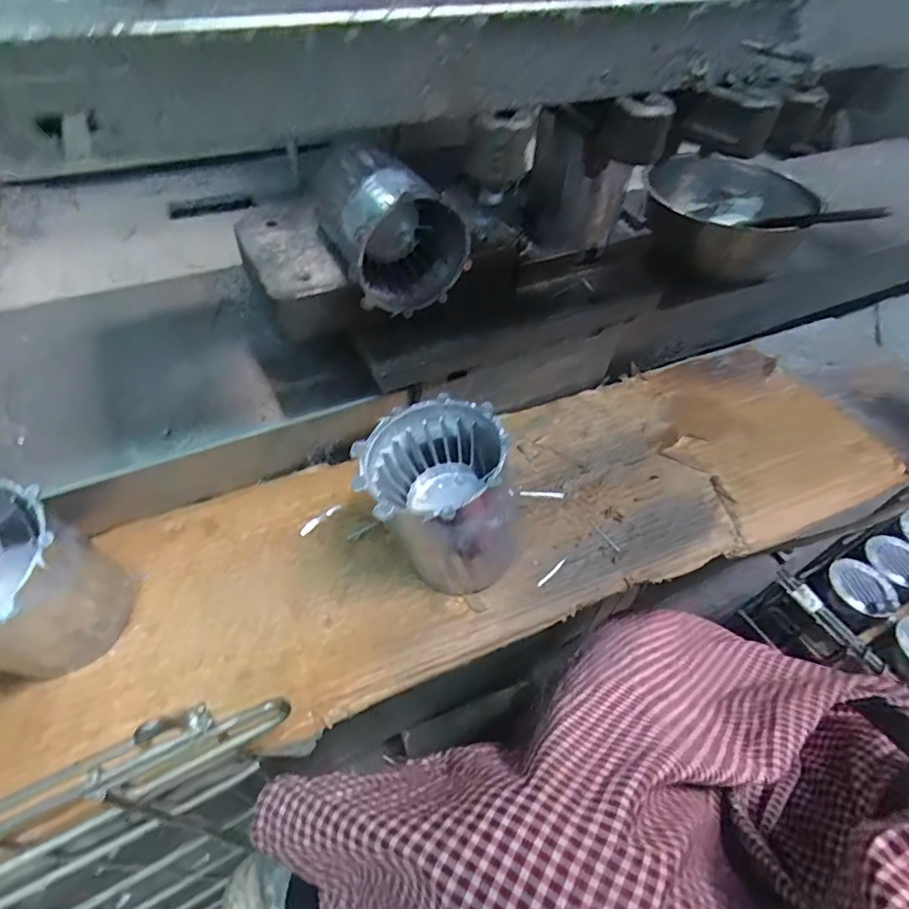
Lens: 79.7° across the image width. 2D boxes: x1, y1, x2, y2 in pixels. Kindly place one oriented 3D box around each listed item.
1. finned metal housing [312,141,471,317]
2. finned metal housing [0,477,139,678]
[{"bbox_3d":[-0.057,-0.188,0.445,0.093,0.095,0.128,-20,54,-20],"label":"finned metal housing"},{"bbox_3d":[-0.269,0.088,0.326,0.089,0.121,0.093,2,50,-3],"label":"finned metal housing"}]

